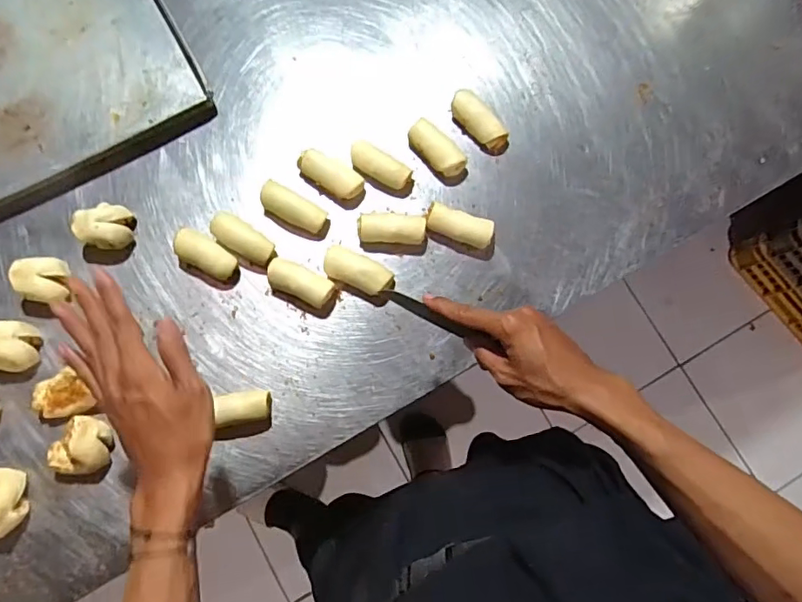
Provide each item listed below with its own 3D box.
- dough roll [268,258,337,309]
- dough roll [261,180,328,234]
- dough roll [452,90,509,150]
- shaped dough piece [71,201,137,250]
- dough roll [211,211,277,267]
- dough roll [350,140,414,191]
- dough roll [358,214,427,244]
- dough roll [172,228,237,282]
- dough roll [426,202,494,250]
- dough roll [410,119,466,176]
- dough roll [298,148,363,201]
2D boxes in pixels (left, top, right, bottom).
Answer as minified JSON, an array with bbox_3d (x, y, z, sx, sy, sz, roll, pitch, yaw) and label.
[{"bbox_3d":[-0.119,-0.019,0.625,0.081,0.030,0.034,24,79,3],"label":"dough roll"},{"bbox_3d":[-0.131,-0.110,0.643,0.081,0.034,0.033,27,79,4],"label":"dough roll"},{"bbox_3d":[0.098,-0.230,0.673,0.030,0.034,0.088,-44,83,-9],"label":"dough roll"},{"bbox_3d":[-0.351,-0.092,0.625,0.049,0.050,0.055,6,78,0],"label":"shaped dough piece"},{"bbox_3d":[-0.190,-0.073,0.636,0.085,0.032,0.035,33,80,5],"label":"dough roll"},{"bbox_3d":[-0.028,-0.164,0.655,0.079,0.037,0.033,29,79,4],"label":"dough roll"},{"bbox_3d":[-0.011,-0.084,0.638,0.081,0.039,0.036,0,78,-1],"label":"dough roll"},{"bbox_3d":[-0.235,-0.055,0.627,0.082,0.033,0.040,30,79,5],"label":"dough roll"},{"bbox_3d":[0.071,-0.088,0.639,0.080,0.035,0.032,18,79,2],"label":"dough roll"},{"bbox_3d":[0.044,-0.189,0.662,0.036,0.027,0.082,-41,82,-9],"label":"dough roll"},{"bbox_3d":[-0.088,-0.153,0.654,0.084,0.031,0.034,29,79,4],"label":"dough roll"}]

